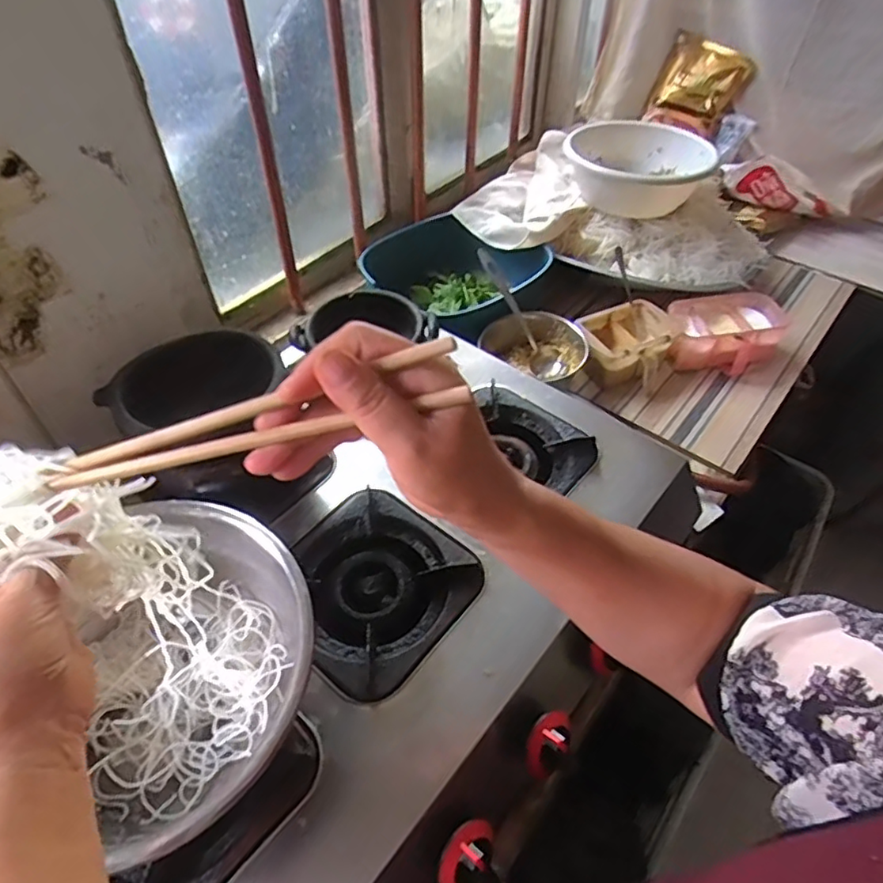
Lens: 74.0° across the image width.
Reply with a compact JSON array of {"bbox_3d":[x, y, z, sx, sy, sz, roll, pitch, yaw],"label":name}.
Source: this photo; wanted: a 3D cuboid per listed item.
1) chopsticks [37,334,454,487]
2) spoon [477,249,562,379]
[{"bbox_3d":[-0.097,-0.008,0.288,0.222,0.023,0.016,-16,48,13],"label":"chopsticks"},{"bbox_3d":[0.116,-0.197,0.900,0.044,0.050,0.219,-35,98,-27],"label":"spoon"}]

